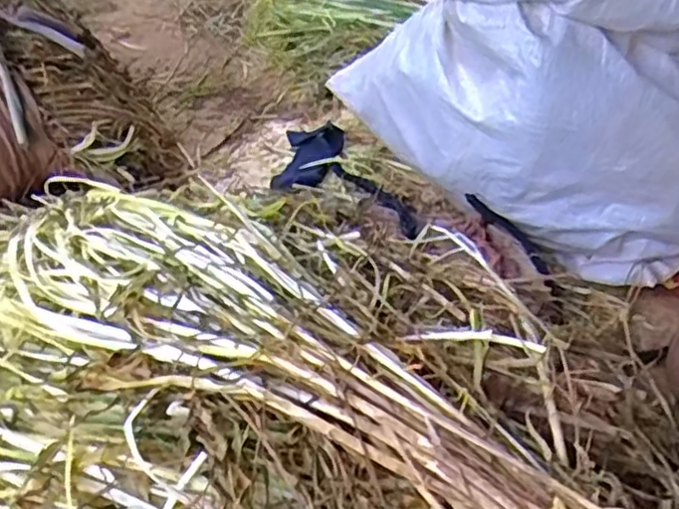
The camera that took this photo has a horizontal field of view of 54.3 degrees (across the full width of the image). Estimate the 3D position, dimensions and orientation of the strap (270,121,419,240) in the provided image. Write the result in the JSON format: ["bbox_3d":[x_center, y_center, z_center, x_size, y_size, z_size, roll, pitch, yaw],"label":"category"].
[{"bbox_3d":[-0.016,-0.103,0.957,0.141,0.047,0.338,-17,44,-21],"label":"strap"}]

